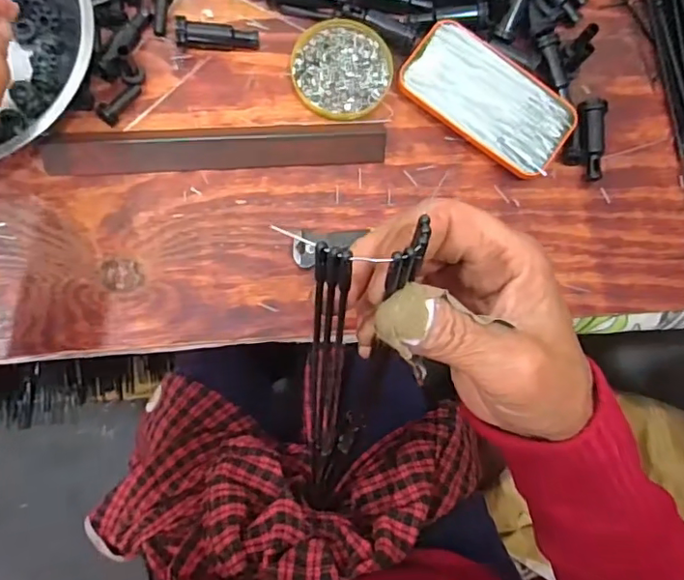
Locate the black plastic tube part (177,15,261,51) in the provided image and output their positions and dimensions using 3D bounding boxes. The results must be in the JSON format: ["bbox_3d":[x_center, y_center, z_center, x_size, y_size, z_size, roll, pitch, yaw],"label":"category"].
[{"bbox_3d":[-0.102,-0.209,0.456,0.065,0.021,0.017,-5,82,-7],"label":"black plastic tube part"}]

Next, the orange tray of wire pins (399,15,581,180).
[{"bbox_3d":[0.123,-0.161,0.470,0.145,0.018,0.077,39,80,0],"label":"orange tray of wire pins"}]

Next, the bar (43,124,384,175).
[{"bbox_3d":[-0.098,-0.115,0.448,0.264,0.011,0.032,-4,82,-7],"label":"bar"}]

